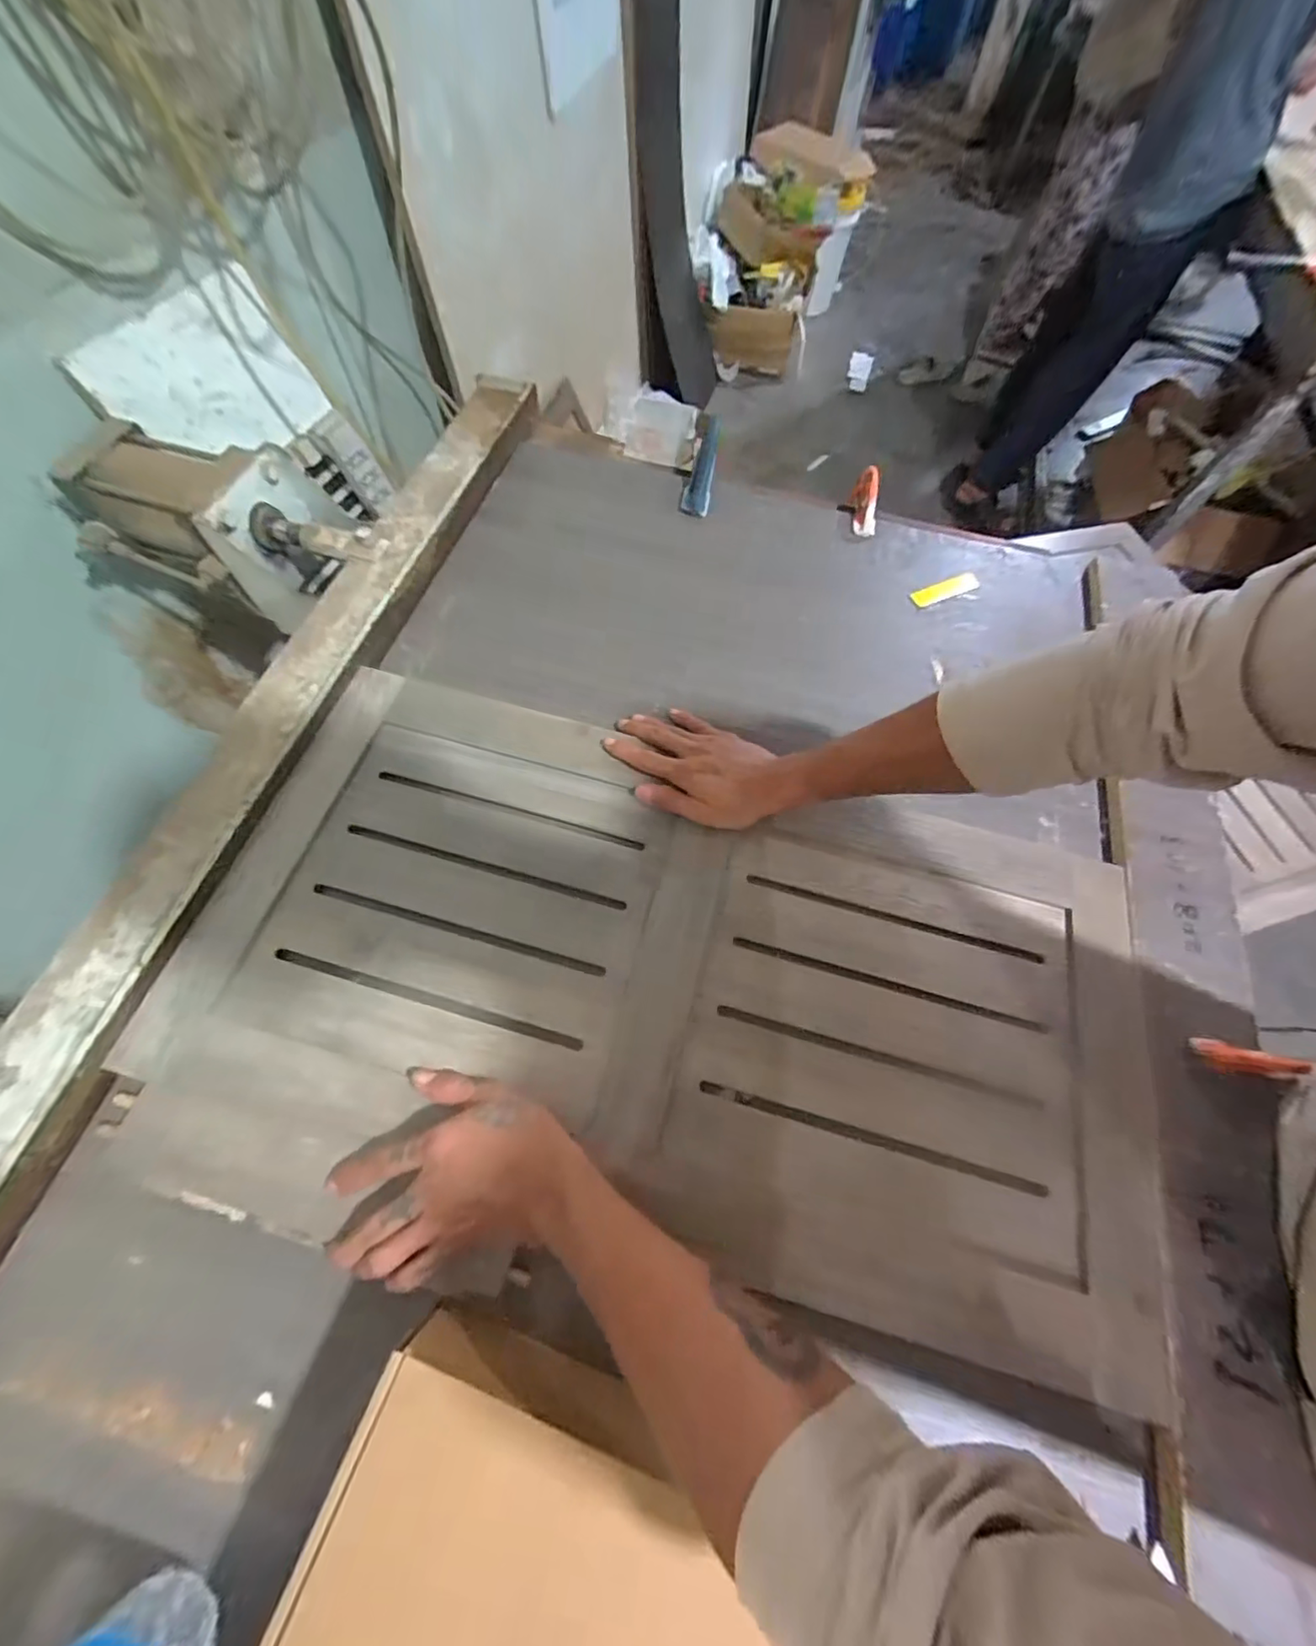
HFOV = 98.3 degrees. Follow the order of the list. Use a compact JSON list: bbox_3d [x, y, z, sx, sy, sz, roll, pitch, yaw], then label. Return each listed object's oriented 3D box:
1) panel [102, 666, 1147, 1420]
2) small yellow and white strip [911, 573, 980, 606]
[{"bbox_3d":[0.006,0.128,0.464,0.735,0.016,0.422,13,64,3],"label":"panel"},{"bbox_3d":[0.347,-0.281,0.682,0.095,0.005,0.025,-24,68,-14],"label":"small yellow and white strip"}]

